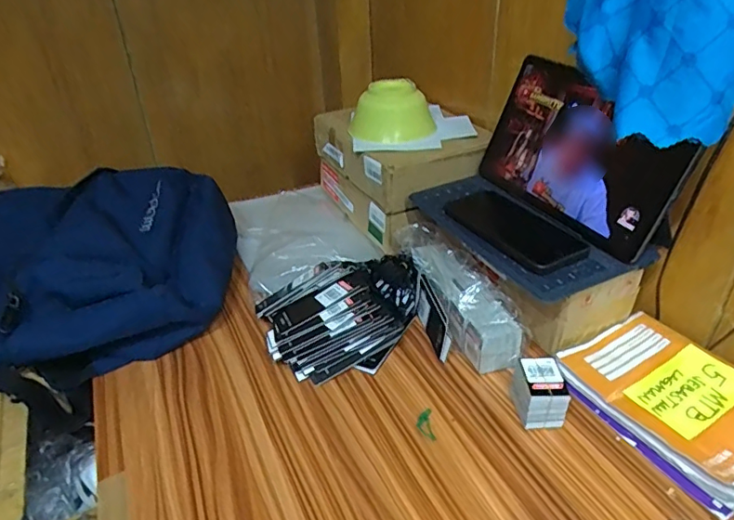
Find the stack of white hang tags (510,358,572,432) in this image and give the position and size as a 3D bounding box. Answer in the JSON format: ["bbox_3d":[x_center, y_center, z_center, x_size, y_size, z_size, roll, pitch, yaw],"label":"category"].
[{"bbox_3d":[0.171,0.134,0.525,0.045,0.050,0.055,-4,33,-2],"label":"stack of white hang tags"}]

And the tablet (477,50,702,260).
[{"bbox_3d":[0.246,-0.128,0.624,0.013,0.163,0.267,3,31,-33],"label":"tablet"}]

